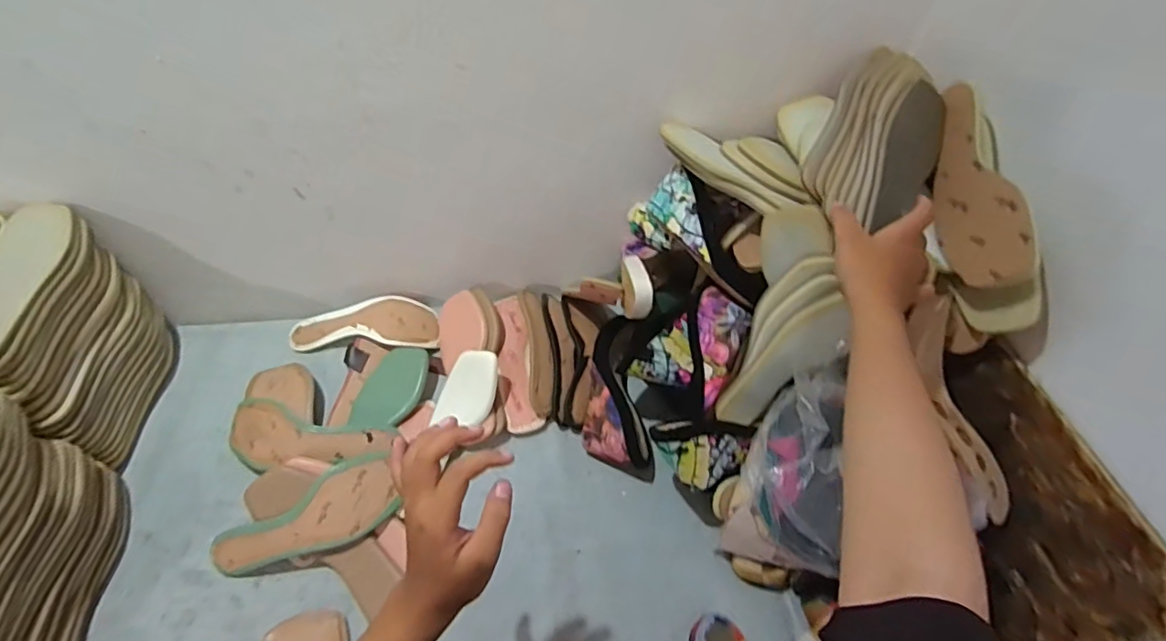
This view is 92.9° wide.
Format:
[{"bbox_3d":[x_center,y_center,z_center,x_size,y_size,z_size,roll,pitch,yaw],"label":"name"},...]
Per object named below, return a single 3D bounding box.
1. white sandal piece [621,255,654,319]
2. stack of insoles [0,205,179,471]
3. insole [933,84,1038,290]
[{"bbox_3d":[0.066,-0.042,0.711,0.027,0.054,0.078,-8,51,-10],"label":"white sandal piece"},{"bbox_3d":[-0.639,0.033,0.688,0.096,0.231,0.249,-4,50,-7],"label":"stack of insoles"},{"bbox_3d":[0.396,-0.136,0.570,0.023,0.082,0.229,11,57,-17],"label":"insole"}]

